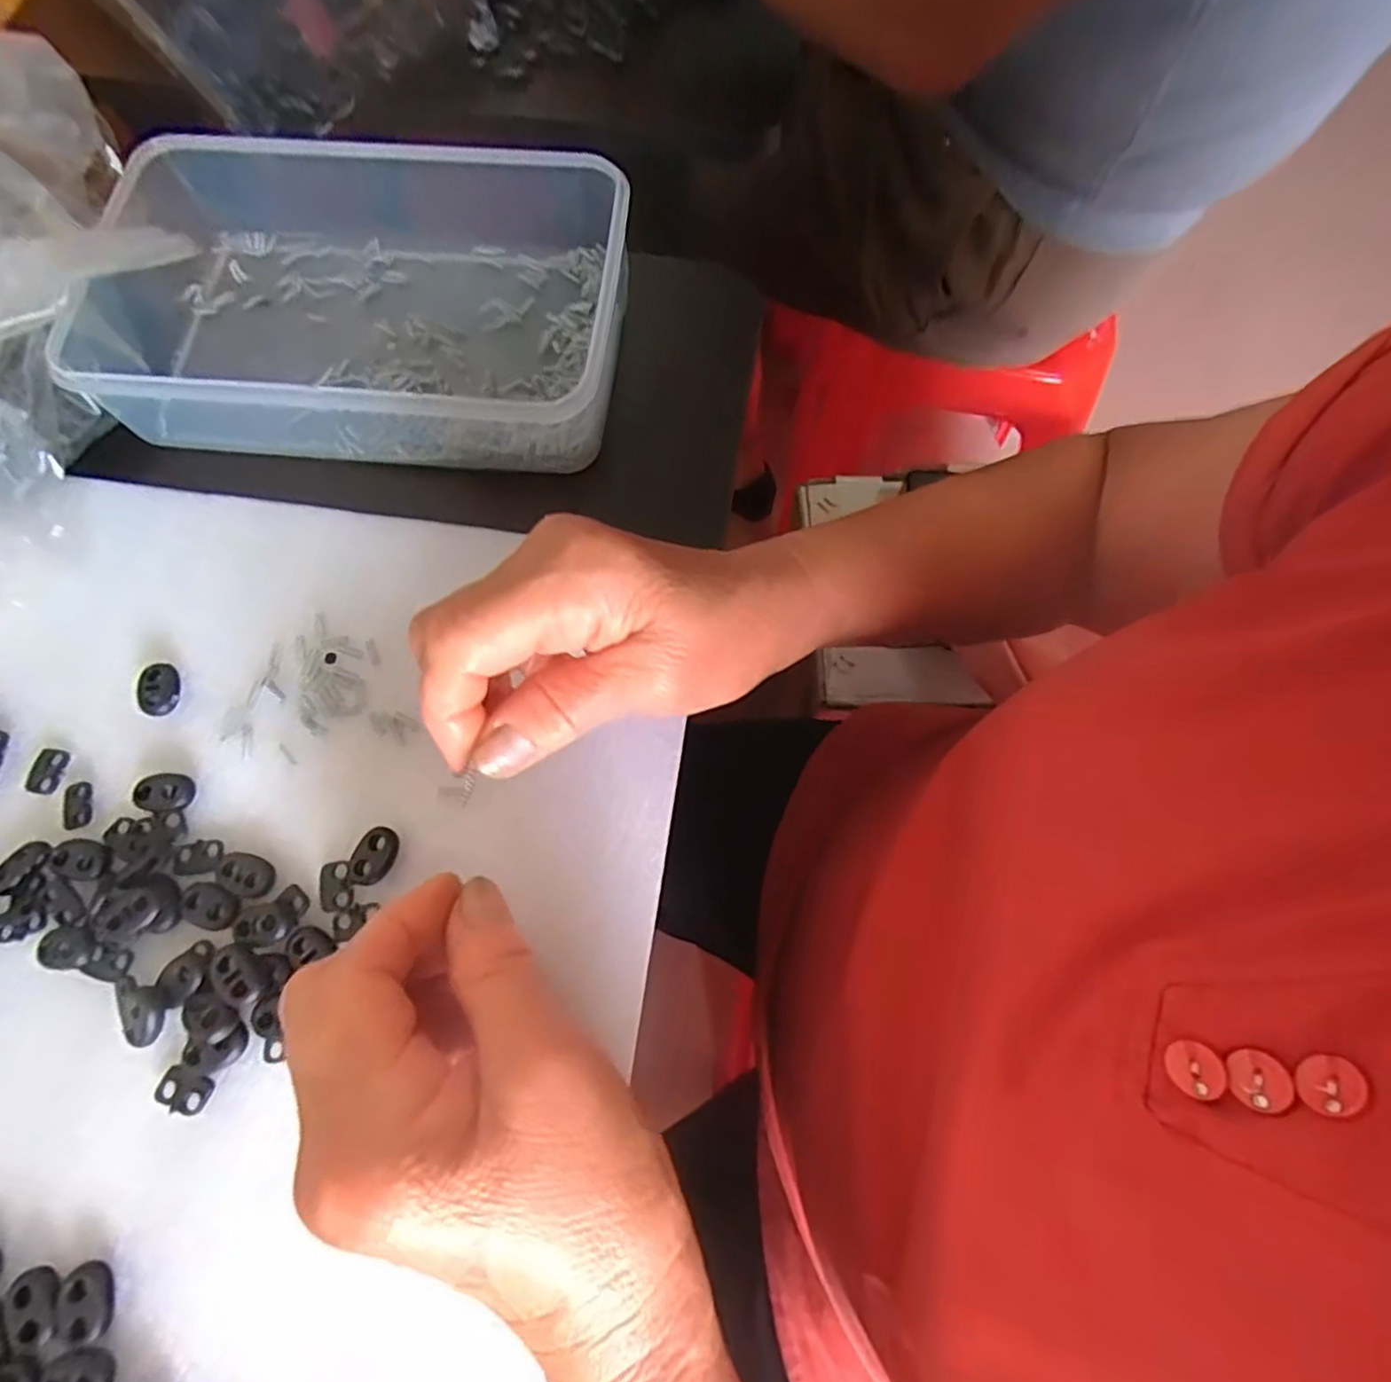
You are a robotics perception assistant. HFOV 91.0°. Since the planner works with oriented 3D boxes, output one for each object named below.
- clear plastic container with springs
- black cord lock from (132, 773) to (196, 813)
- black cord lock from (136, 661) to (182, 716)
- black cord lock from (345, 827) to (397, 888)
[{"bbox_3d":[-0.161,-0.182,0.327,0.246,0.055,0.148,6,73,2],"label":"clear plastic container with springs"},{"bbox_3d":[-0.207,0.039,0.266,0.022,0.005,0.015,6,71,1],"label":"black cord lock"},{"bbox_3d":[-0.219,-0.001,0.278,0.015,0.005,0.021,-12,72,-5],"label":"black cord lock"},{"bbox_3d":[-0.122,0.062,0.257,0.015,0.007,0.022,15,72,4],"label":"black cord lock"}]

